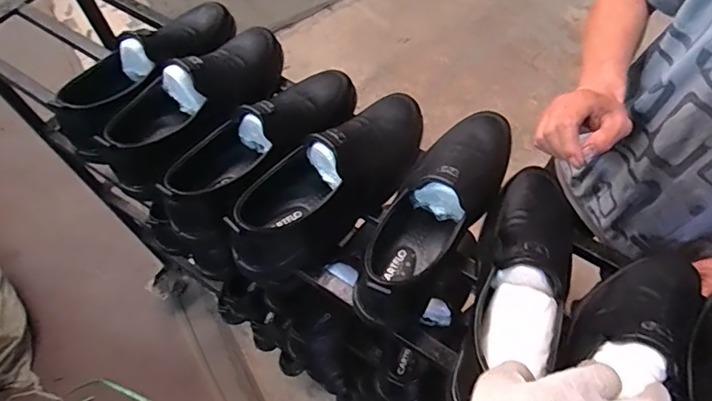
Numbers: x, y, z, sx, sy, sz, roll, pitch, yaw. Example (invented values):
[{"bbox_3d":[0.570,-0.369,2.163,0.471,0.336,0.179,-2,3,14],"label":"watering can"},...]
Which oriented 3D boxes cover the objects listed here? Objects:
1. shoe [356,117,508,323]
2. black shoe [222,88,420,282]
[{"bbox_3d":[0.089,0.001,0.551,0.097,0.079,0.284,30,67,17],"label":"shoe"},{"bbox_3d":[-0.021,-0.023,0.584,0.290,0.095,0.099,-40,66,-17],"label":"black shoe"}]

